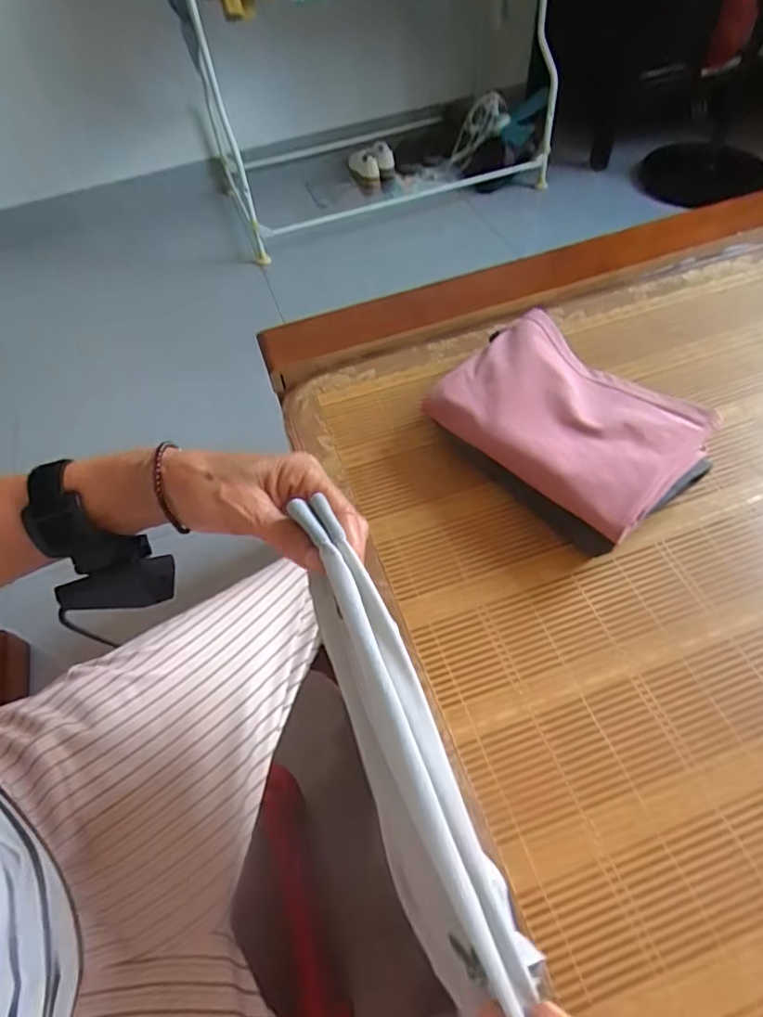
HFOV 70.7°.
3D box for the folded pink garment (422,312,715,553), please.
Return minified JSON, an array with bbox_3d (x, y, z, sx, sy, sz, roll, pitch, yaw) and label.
[{"bbox_3d":[0.198,-0.105,0.569,0.186,0.036,0.253,-41,62,-20],"label":"folded pink garment"}]

